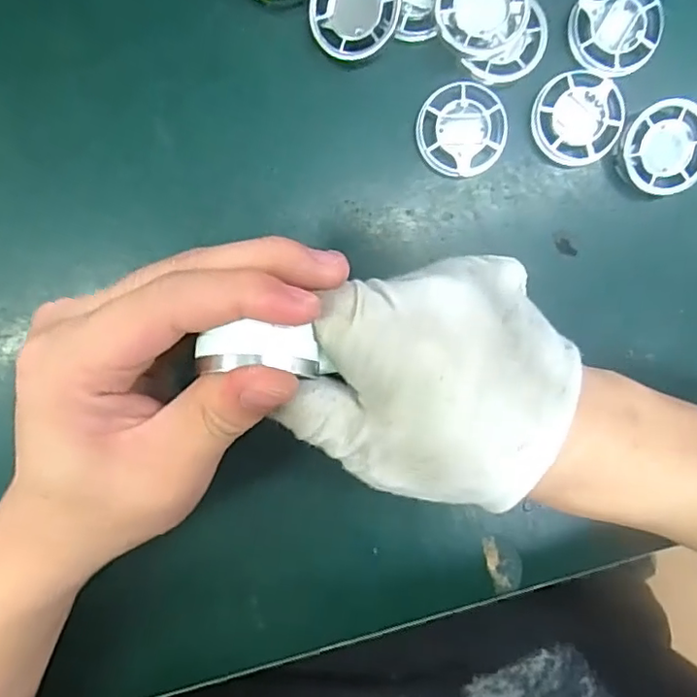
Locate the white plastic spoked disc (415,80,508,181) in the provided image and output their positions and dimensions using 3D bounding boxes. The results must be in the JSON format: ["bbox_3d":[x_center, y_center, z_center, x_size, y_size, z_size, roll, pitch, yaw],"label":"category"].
[{"bbox_3d":[0.050,-0.096,0.265,0.039,0.010,0.038,0,97,-1],"label":"white plastic spoked disc"}]

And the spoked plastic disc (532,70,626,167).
[{"bbox_3d":[0.101,-0.101,0.263,0.039,0.006,0.039,0,97,-1],"label":"spoked plastic disc"}]

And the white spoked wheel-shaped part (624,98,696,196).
[{"bbox_3d":[0.141,-0.088,0.264,0.036,0.009,0.039,0,97,-1],"label":"white spoked wheel-shaped part"}]

